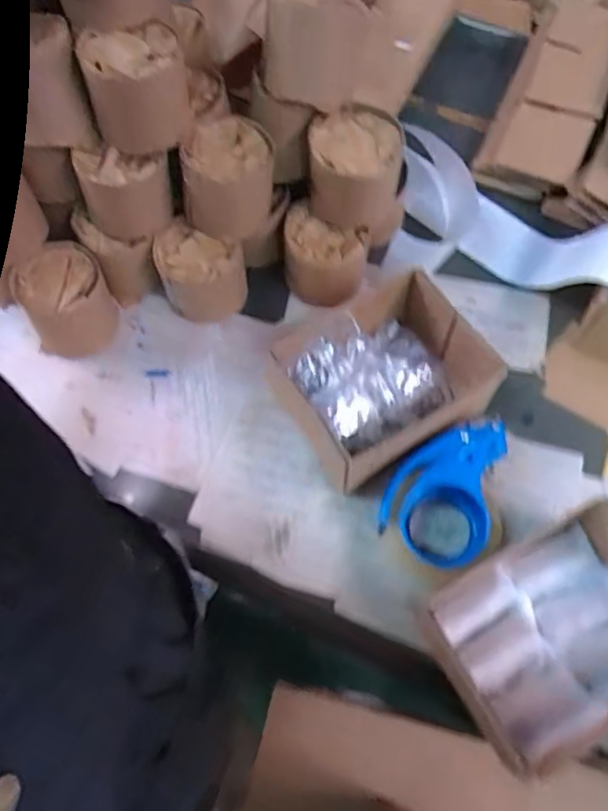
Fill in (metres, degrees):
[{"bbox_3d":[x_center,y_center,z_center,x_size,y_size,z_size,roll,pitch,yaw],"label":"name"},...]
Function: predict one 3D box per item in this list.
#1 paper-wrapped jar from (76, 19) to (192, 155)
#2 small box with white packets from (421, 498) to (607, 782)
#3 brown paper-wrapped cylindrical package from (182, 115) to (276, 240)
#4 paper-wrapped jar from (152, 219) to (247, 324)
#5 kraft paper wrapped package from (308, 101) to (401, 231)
[{"bbox_3d":[-0.159,-0.301,0.595,0.093,0.073,0.098,0,67,1],"label":"paper-wrapped jar"},{"bbox_3d":[0.211,0.192,0.525,0.180,0.088,0.153,-27,69,-10],"label":"small box with white packets"},{"bbox_3d":[-0.076,-0.243,0.657,0.087,0.082,0.094,0,67,1],"label":"brown paper-wrapped cylindrical package"},{"bbox_3d":[-0.117,-0.144,0.695,0.093,0.075,0.079,13,68,6],"label":"paper-wrapped jar"},{"bbox_3d":[0.054,-0.246,0.654,0.096,0.086,0.094,13,68,6],"label":"kraft paper wrapped package"}]

